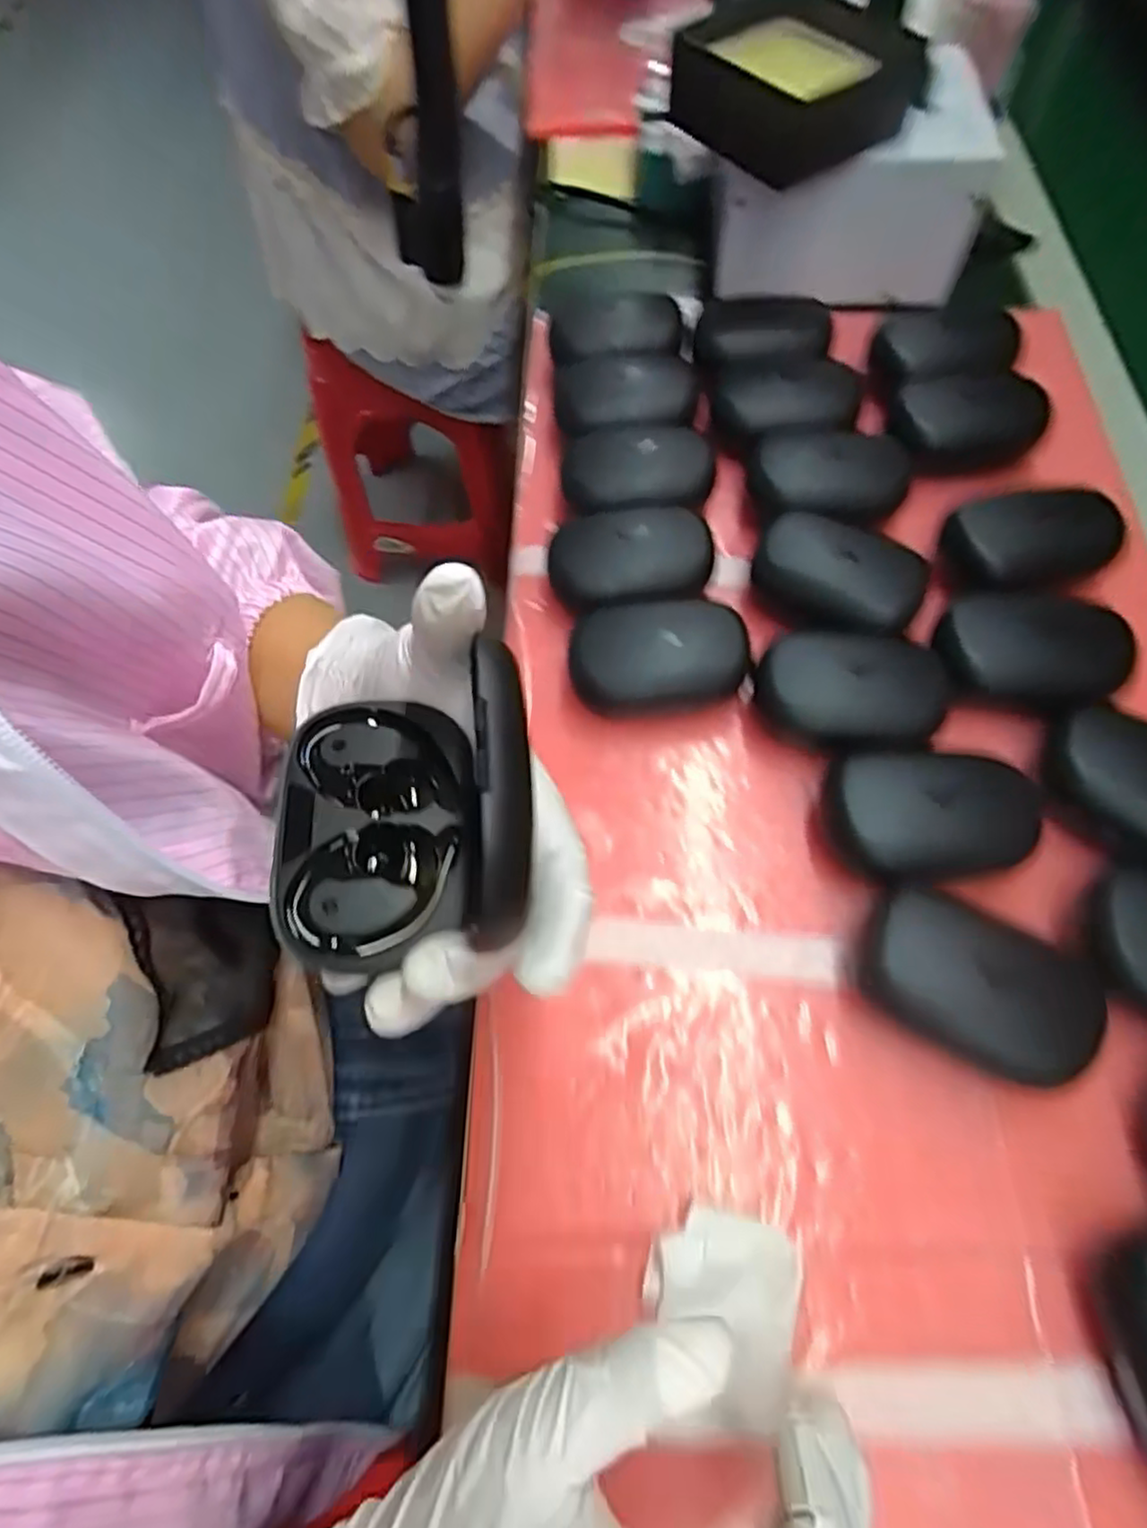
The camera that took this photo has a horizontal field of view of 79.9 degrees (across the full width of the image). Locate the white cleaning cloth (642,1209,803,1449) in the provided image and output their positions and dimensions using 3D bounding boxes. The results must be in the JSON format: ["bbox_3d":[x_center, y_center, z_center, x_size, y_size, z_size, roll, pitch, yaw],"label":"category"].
[{"bbox_3d":[0.049,0.192,0.234,0.050,0.009,0.066,12,67,6],"label":"white cleaning cloth"}]

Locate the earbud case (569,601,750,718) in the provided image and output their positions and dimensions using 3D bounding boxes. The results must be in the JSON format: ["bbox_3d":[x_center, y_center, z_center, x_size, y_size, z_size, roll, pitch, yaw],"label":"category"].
[{"bbox_3d":[0.041,-0.050,0.336,0.084,0.037,0.054,-4,66,-1],"label":"earbud case"}]

